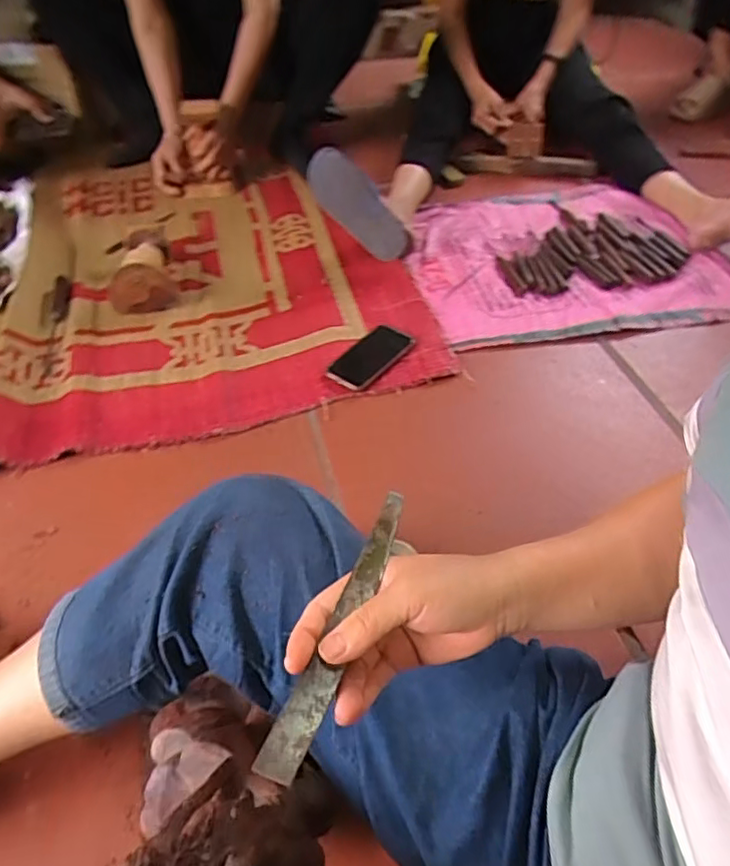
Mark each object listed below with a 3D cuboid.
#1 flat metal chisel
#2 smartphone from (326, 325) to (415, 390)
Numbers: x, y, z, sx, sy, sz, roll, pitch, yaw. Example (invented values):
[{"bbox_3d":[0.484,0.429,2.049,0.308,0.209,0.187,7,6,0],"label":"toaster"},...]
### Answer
[{"bbox_3d":[-0.014,0.106,0.338,0.022,0.008,0.168,18,58,14],"label":"flat metal chisel"},{"bbox_3d":[0.008,-0.125,0.957,0.079,0.015,0.154,34,58,25],"label":"smartphone"}]

